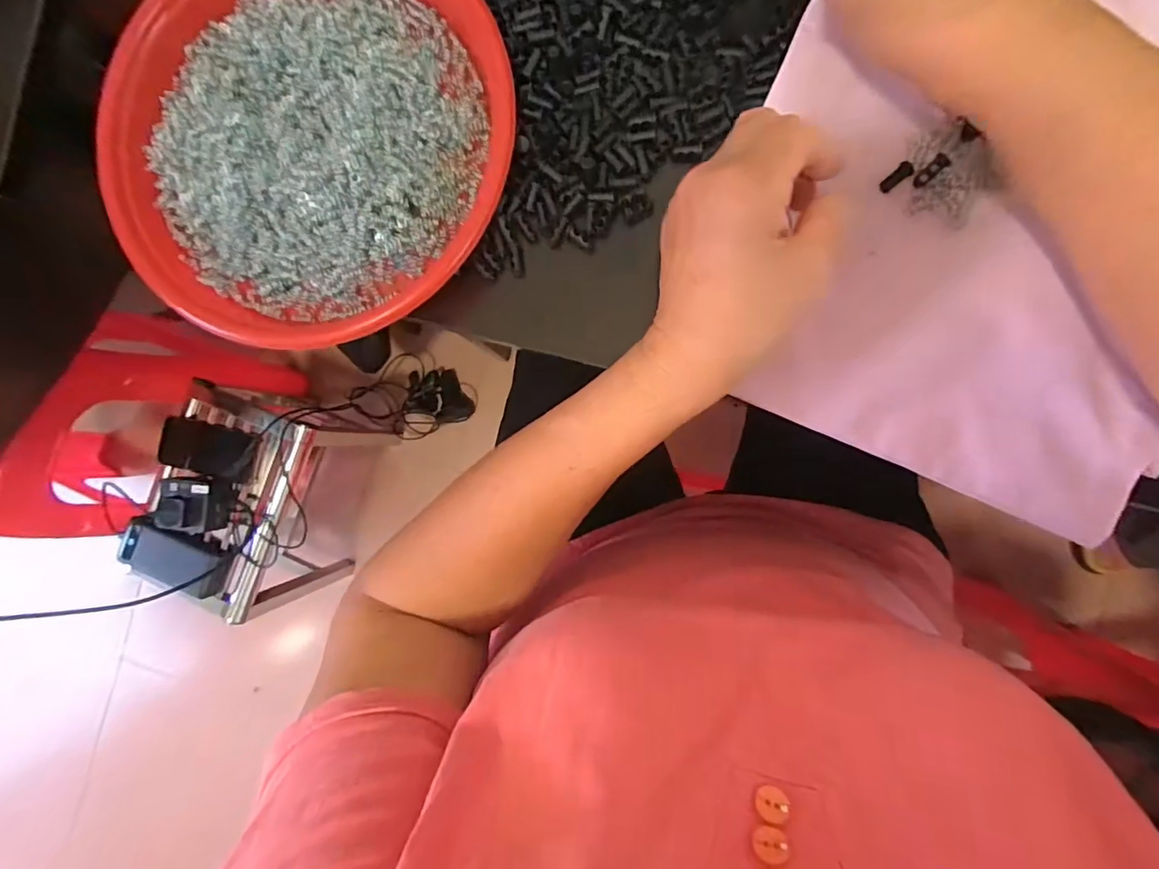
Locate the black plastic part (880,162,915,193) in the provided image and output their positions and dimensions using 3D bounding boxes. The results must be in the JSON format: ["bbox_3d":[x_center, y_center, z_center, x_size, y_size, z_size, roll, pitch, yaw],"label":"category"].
[{"bbox_3d":[0.167,-0.136,0.282,0.018,0.004,0.008,-40,88,20],"label":"black plastic part"}]

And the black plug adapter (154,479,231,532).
[{"bbox_3d":[-0.555,0.104,0.775,0.080,0.051,0.076,3,89,7],"label":"black plug adapter"}]

